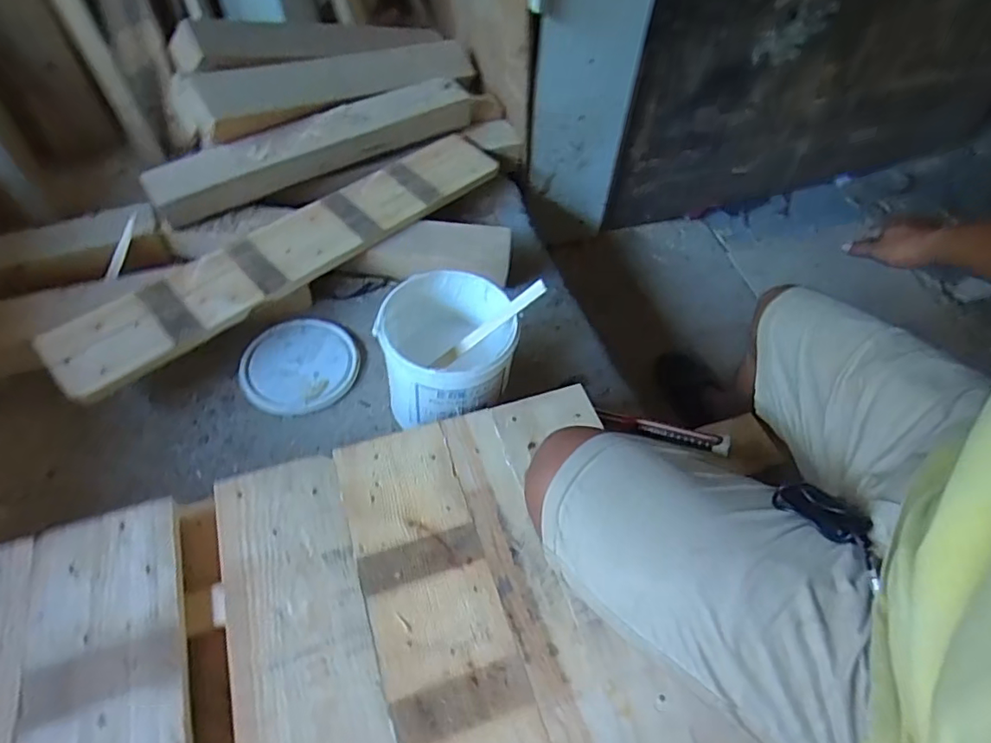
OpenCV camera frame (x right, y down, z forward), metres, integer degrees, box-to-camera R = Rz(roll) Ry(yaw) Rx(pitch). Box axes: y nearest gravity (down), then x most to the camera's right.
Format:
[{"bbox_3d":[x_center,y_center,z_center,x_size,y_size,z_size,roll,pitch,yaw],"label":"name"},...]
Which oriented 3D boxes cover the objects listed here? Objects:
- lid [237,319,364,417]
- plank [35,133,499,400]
[{"bbox_3d":[-0.308,-0.014,0.882,0.166,0.009,0.178,1,56,-1],"label":"lid"},{"bbox_3d":[-0.308,-0.221,0.934,0.794,0.029,0.150,-36,72,-28],"label":"plank"}]

